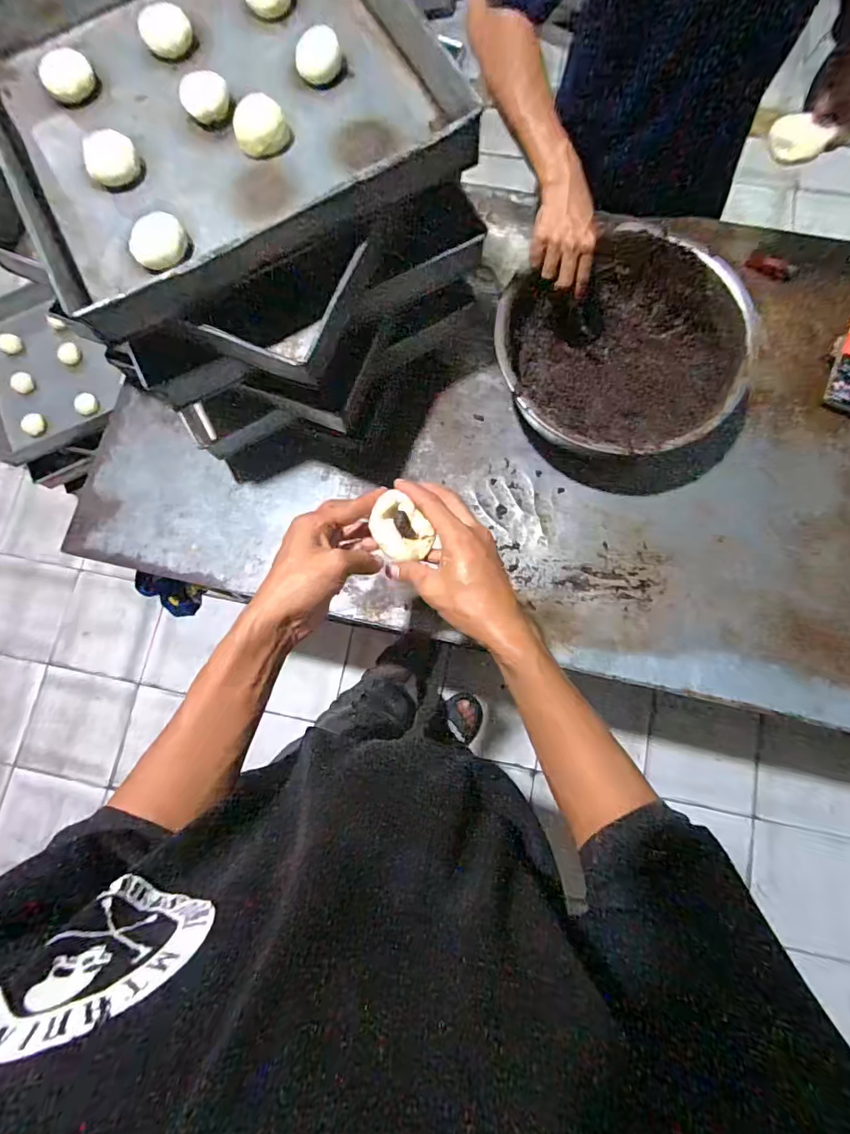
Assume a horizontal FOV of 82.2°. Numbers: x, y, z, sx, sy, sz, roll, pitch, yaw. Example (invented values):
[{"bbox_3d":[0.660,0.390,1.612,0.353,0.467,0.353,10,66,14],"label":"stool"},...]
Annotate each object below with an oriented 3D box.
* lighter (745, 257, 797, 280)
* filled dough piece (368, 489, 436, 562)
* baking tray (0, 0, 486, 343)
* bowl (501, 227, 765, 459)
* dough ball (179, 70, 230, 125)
[{"bbox_3d":[0.570,-0.494,0.803,0.071,0.011,0.025,32,84,20],"label":"lighter"},{"bbox_3d":[-0.026,-0.036,0.479,0.065,0.032,0.046,45,82,-16],"label":"filled dough piece"},{"bbox_3d":[-0.240,-0.541,0.551,0.464,0.057,0.469,-28,79,-3],"label":"baking tray"},{"bbox_3d":[0.299,-0.315,0.740,0.339,0.133,0.345,31,81,8],"label":"bowl"},{"bbox_3d":[-0.248,-0.531,0.551,0.051,0.026,0.041,-24,79,-3],"label":"dough ball"}]

